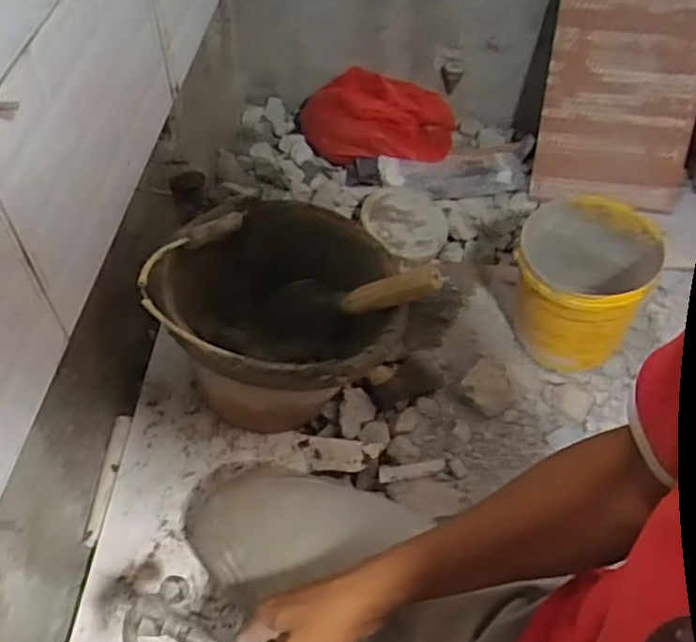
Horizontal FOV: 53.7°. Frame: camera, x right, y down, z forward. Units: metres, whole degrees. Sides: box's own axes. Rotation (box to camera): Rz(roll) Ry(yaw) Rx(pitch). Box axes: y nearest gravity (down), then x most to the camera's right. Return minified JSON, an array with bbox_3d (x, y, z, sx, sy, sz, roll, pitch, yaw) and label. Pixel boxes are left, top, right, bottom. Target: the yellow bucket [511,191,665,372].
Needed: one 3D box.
[{"bbox_3d":[0.329,-0.042,0.993,0.188,0.189,0.199,1,52,-1],"label":"yellow bucket"}]

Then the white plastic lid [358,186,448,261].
[{"bbox_3d":[0.099,-0.172,1.181,0.149,0.016,0.146,7,52,-8],"label":"white plastic lid"}]

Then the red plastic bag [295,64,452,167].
[{"bbox_3d":[0.054,-0.378,1.258,0.282,0.153,0.106,3,52,1],"label":"red plastic bag"}]

